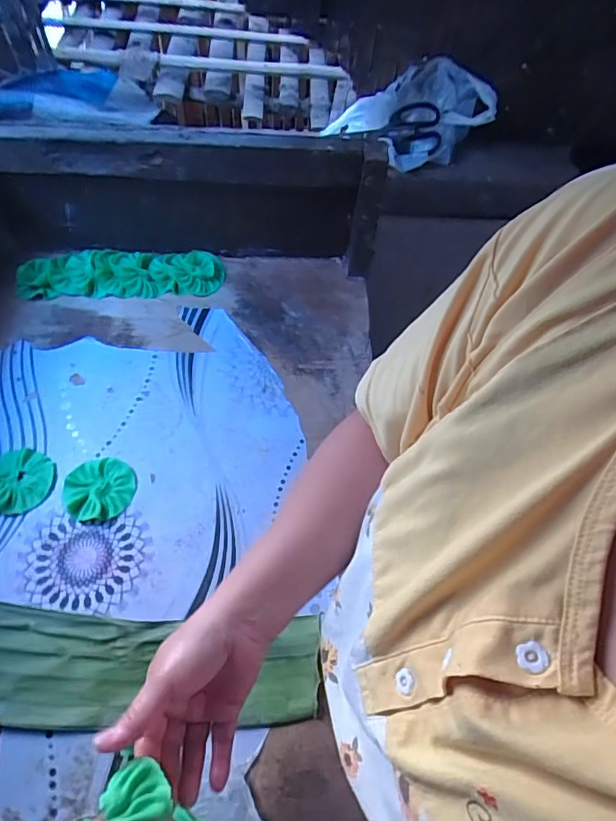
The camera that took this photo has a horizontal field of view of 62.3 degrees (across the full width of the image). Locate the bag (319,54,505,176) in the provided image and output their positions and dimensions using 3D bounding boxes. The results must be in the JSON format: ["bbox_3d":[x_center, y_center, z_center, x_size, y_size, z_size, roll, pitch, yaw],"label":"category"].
[{"bbox_3d":[0.135,-0.403,0.699,0.209,0.095,0.084,2,59,-4],"label":"bag"}]

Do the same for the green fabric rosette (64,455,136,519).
[{"bbox_3d":[-0.228,0.084,0.559,0.073,0.007,0.070,1,59,-2],"label":"green fabric rosette"}]

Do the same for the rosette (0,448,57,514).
[{"bbox_3d":[-0.317,0.076,0.558,0.070,0.010,0.074,1,59,-2],"label":"rosette"}]

